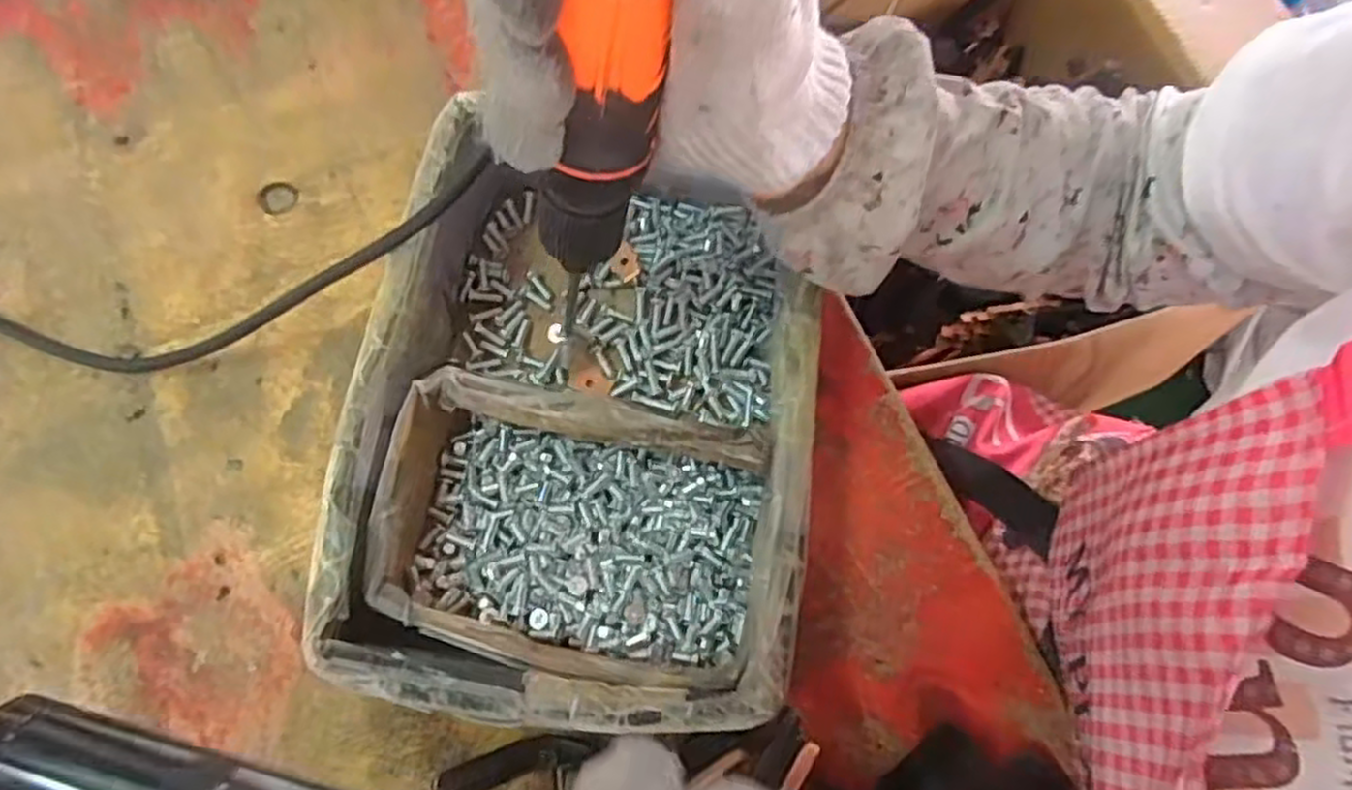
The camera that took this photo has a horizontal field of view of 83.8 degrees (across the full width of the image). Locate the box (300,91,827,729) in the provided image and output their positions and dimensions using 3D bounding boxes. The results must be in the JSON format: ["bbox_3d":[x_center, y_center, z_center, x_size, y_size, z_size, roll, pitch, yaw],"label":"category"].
[{"bbox_3d":[-0.034,0.003,0.319,0.175,0.058,0.249,8,69,1],"label":"box"}]

